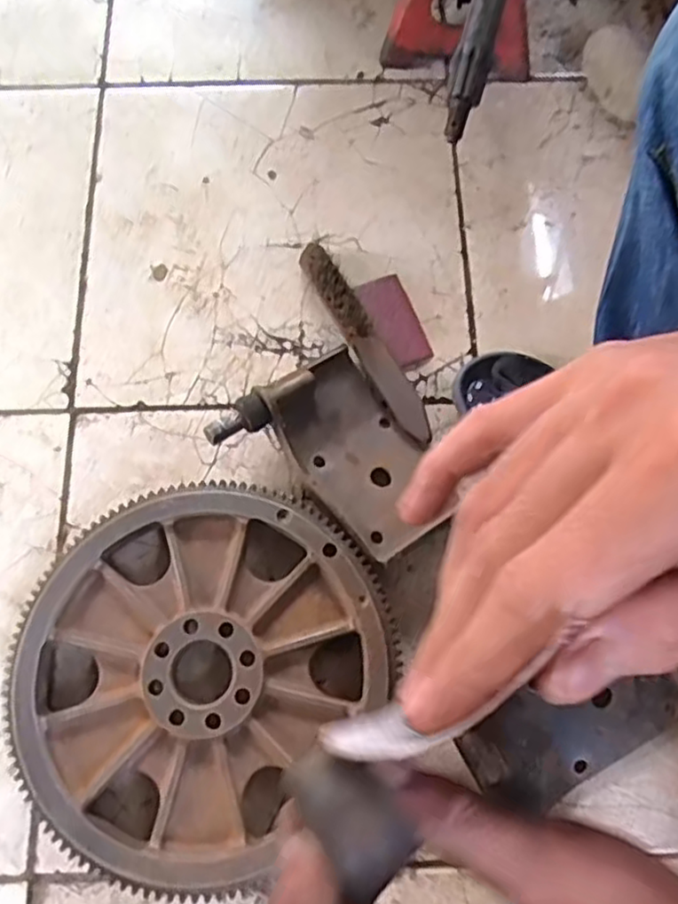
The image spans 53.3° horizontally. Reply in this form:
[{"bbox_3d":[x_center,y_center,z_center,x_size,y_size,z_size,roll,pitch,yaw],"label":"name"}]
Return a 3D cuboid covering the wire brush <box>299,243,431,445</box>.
[{"bbox_3d":[0.026,-0.113,0.674,0.031,0.040,0.231,-30,76,-10],"label":"wire brush"}]

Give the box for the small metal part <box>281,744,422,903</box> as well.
[{"bbox_3d":[0.002,0.084,0.158,0.018,0.012,0.031,-40,78,-12],"label":"small metal part"}]

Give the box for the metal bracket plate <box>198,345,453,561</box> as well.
[{"bbox_3d":[0.005,0.005,0.633,0.159,0.057,0.196,-41,78,-13],"label":"metal bracket plate"}]

